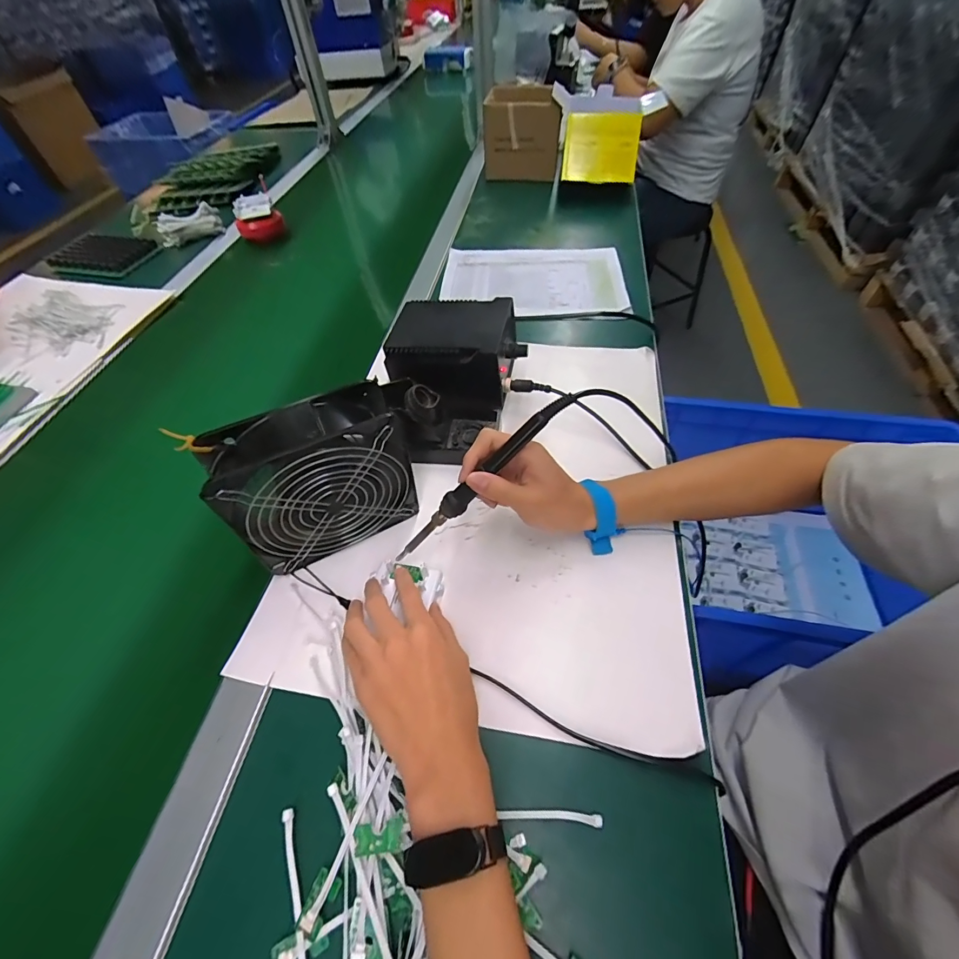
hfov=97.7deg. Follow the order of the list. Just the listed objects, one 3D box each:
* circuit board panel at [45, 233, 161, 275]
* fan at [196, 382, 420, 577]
[{"bbox_3d":[-0.748,-0.441,0.825,0.185,0.019,0.120,9,55,9],"label":"circuit board panel"},{"bbox_3d":[-0.135,0.002,0.375,0.157,0.149,0.059,-26,57,-15],"label":"fan"}]

